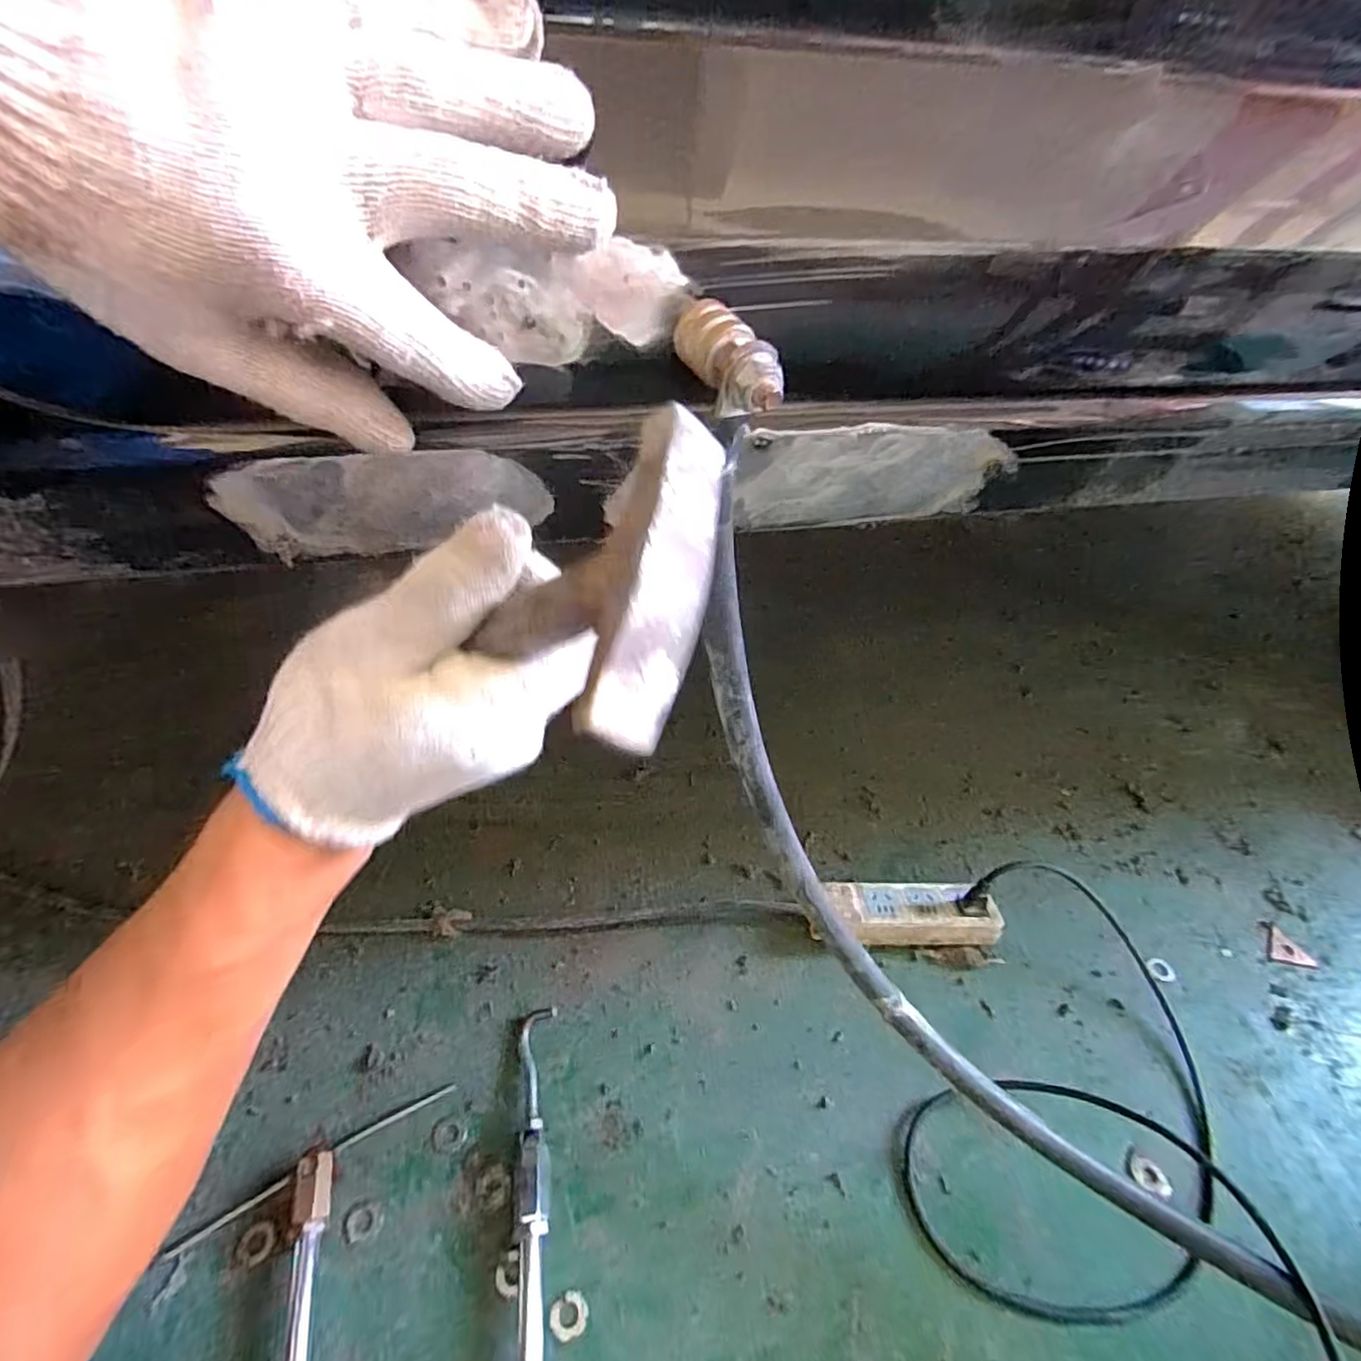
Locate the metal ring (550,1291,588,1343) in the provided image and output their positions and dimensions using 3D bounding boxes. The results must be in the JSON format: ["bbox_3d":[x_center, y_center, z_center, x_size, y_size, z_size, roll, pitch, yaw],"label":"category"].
[{"bbox_3d":[-0.072,0.415,0.410,0.024,0.004,0.022,2,41,-2],"label":"metal ring"}]

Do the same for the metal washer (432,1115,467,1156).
[{"bbox_3d":[-0.177,0.348,0.480,0.026,0.004,0.024,2,41,-2],"label":"metal washer"}]

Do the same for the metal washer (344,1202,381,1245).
[{"bbox_3d":[-0.222,0.378,0.438,0.023,0.004,0.021,-12,43,-16],"label":"metal washer"}]

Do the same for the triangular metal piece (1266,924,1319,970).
[{"bbox_3d":[0.599,0.268,0.624,0.038,0.004,0.045,-8,43,-13],"label":"triangular metal piece"}]

